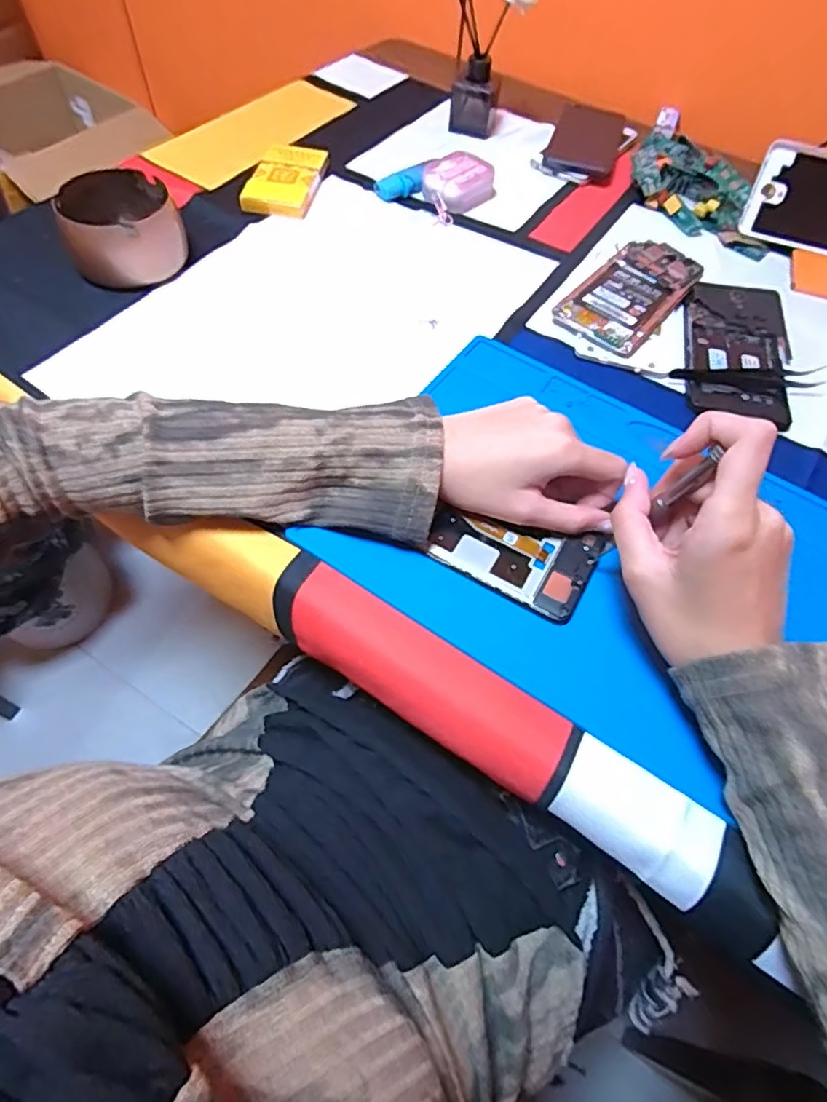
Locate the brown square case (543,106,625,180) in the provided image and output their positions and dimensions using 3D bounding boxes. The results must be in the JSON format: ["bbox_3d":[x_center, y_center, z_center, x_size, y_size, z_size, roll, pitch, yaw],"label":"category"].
[{"bbox_3d":[0.177,-0.422,0.597,0.069,0.024,0.098,18,60,7],"label":"brown square case"}]

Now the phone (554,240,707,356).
[{"bbox_3d":[0.177,-0.208,0.471,0.069,0.016,0.129,38,64,18],"label":"phone"}]

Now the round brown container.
[{"bbox_3d":[-0.225,-0.252,0.451,0.084,0.048,0.095,-18,62,-14],"label":"round brown container"}]

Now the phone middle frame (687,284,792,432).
[{"bbox_3d":[0.252,-0.156,0.447,0.075,0.011,0.140,11,59,3],"label":"phone middle frame"}]

